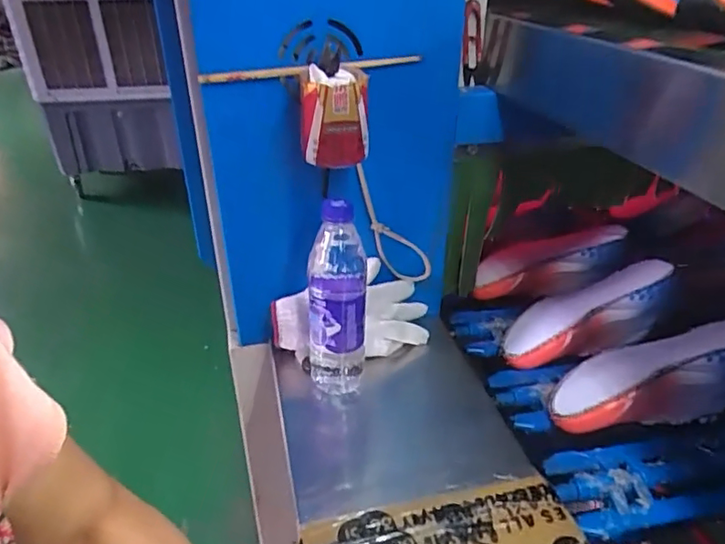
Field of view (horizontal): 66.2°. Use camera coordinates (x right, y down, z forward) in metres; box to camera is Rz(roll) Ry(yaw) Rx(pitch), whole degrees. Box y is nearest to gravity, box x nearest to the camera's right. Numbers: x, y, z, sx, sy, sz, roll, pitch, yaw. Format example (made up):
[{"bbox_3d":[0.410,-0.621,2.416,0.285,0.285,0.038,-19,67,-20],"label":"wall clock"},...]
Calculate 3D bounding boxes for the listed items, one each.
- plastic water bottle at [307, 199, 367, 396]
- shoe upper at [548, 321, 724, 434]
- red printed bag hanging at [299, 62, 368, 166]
[{"bbox_3d":[-0.027,0.031,0.604,0.062,0.222,0.055,-3,30,-5],"label":"plastic water bottle"},{"bbox_3d":[0.339,0.127,0.647,0.245,0.065,0.085,-16,31,1],"label":"shoe upper"},{"bbox_3d":[-0.029,-0.156,0.564,0.067,0.087,0.056,-3,30,-6],"label":"red printed bag hanging"}]

